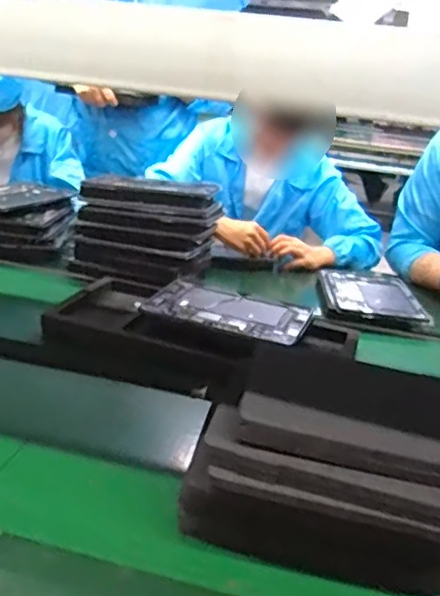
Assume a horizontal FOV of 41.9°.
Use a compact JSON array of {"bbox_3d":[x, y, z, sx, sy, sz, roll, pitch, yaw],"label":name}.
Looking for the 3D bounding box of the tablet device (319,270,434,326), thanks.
[{"bbox_3d":[0.304,-0.007,1.165,0.186,0.015,0.280,6,20,2],"label":"tablet device"}]

